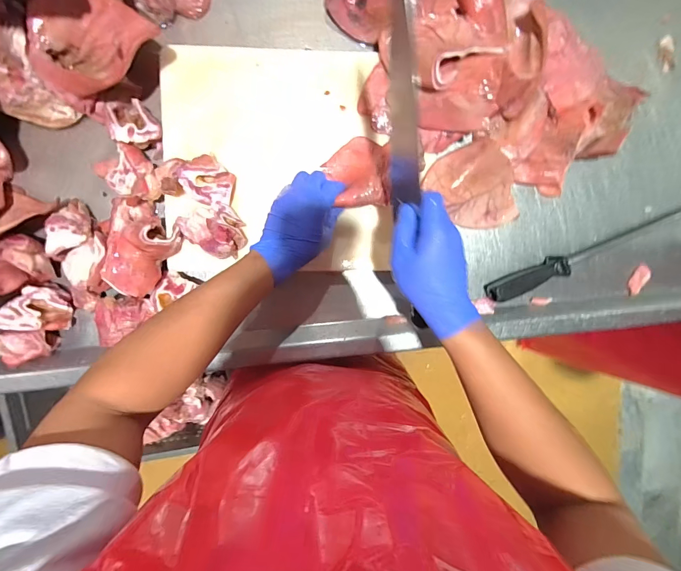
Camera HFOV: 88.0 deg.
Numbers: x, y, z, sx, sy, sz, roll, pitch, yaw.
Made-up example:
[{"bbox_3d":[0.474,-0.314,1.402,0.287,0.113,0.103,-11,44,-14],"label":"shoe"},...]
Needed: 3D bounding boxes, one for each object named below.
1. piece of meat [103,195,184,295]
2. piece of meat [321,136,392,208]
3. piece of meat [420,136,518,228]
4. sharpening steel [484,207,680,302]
[{"bbox_3d":[-0.262,-0.048,0.459,0.100,0.067,0.127,7,94,-6],"label":"piece of meat"},{"bbox_3d":[0.023,-0.153,0.472,0.080,0.062,0.097,7,96,-7],"label":"piece of meat"},{"bbox_3d":[0.196,-0.137,0.518,0.122,0.029,0.128,-29,97,-3],"label":"piece of meat"},{"bbox_3d":[0.404,-0.060,0.539,0.385,0.041,0.026,-22,97,-4],"label":"sharpening steel"}]

